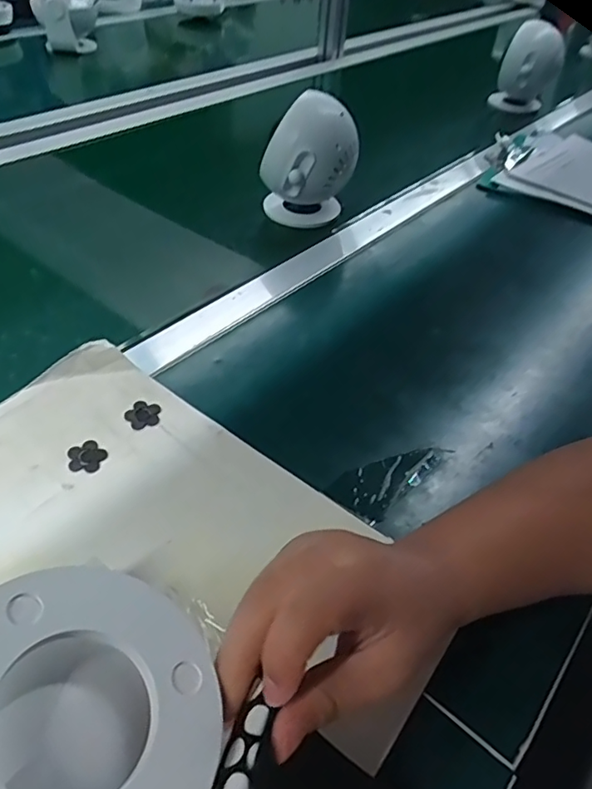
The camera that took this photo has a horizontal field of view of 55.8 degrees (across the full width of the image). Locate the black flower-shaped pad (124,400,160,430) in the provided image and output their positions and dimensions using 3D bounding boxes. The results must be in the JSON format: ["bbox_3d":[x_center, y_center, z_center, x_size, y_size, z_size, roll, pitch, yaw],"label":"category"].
[{"bbox_3d":[-0.116,0.015,0.423,0.025,0.004,0.027,1,46,-5],"label":"black flower-shaped pad"}]

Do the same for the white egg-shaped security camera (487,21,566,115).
[{"bbox_3d":[0.424,-0.599,1.027,0.104,0.131,0.124,17,47,11],"label":"white egg-shaped security camera"}]

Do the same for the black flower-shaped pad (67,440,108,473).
[{"bbox_3d":[-0.147,0.044,0.395,0.025,0.004,0.026,-16,50,-20],"label":"black flower-shaped pad"}]

